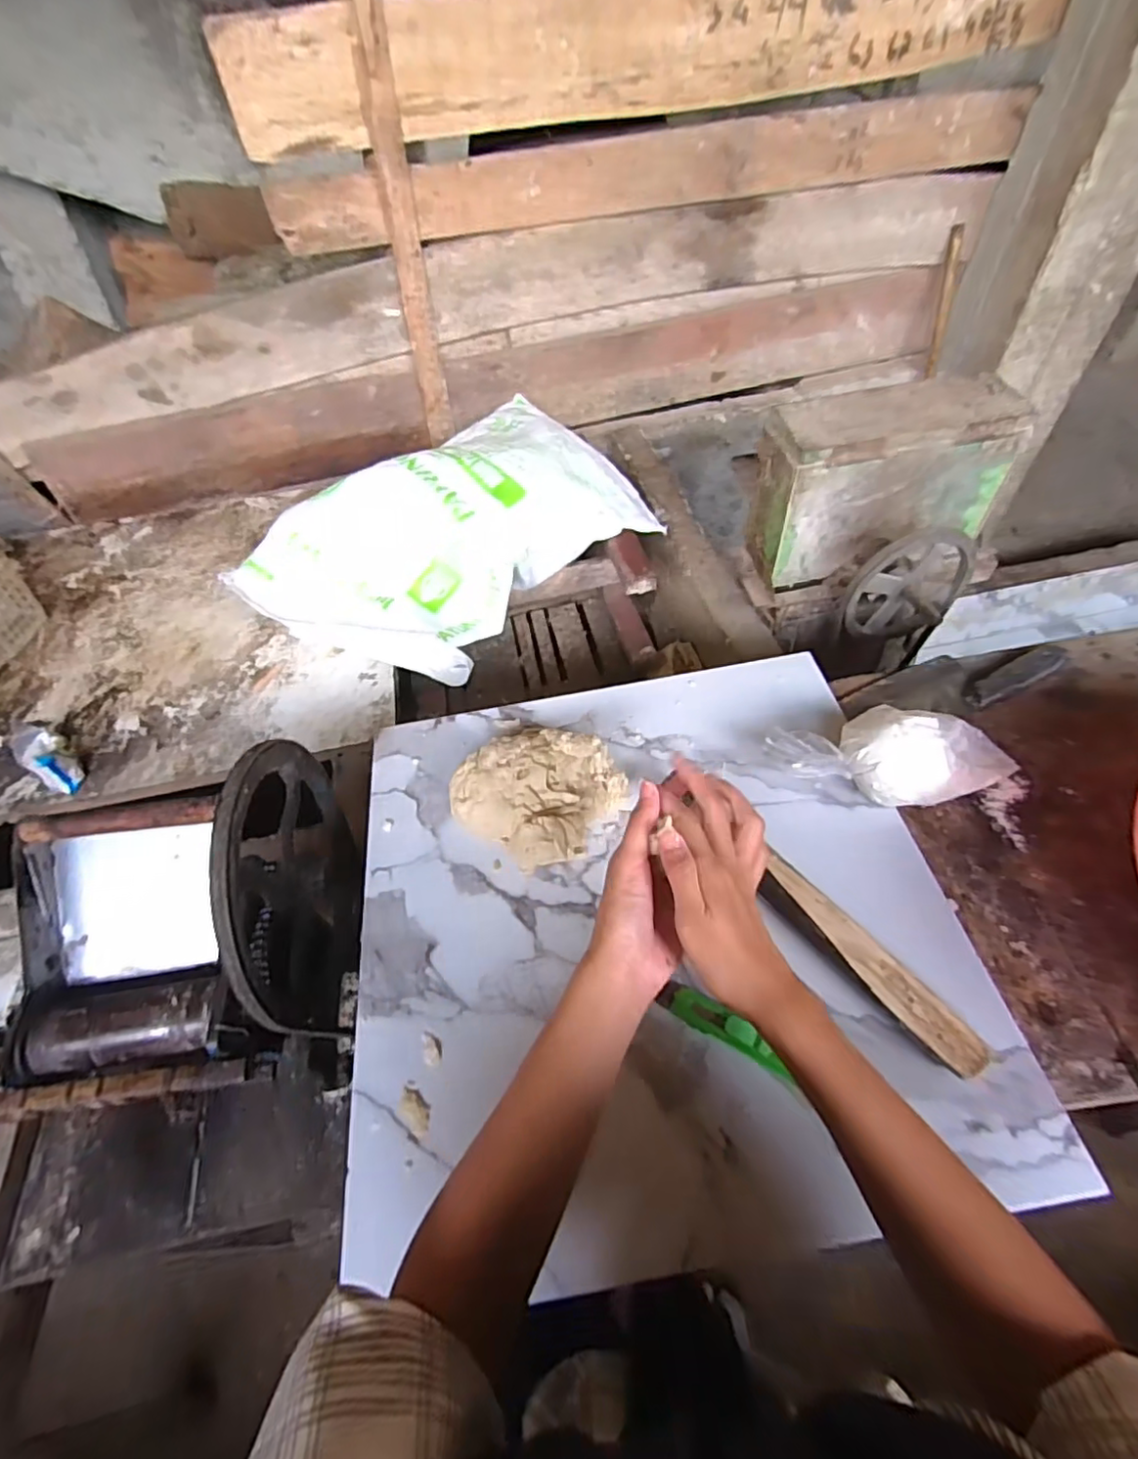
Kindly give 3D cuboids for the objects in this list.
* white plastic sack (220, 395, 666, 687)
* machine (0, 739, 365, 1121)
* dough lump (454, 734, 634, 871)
[{"bbox_3d":[-0.187,-0.341,1.101,0.419,0.209,0.650,33,61,26],"label":"white plastic sack"},{"bbox_3d":[-0.358,0.179,0.575,0.255,0.258,0.286,-11,52,-4],"label":"machine"},{"bbox_3d":[-0.029,0.053,0.589,0.137,0.073,0.132,-2,52,3],"label":"dough lump"}]

